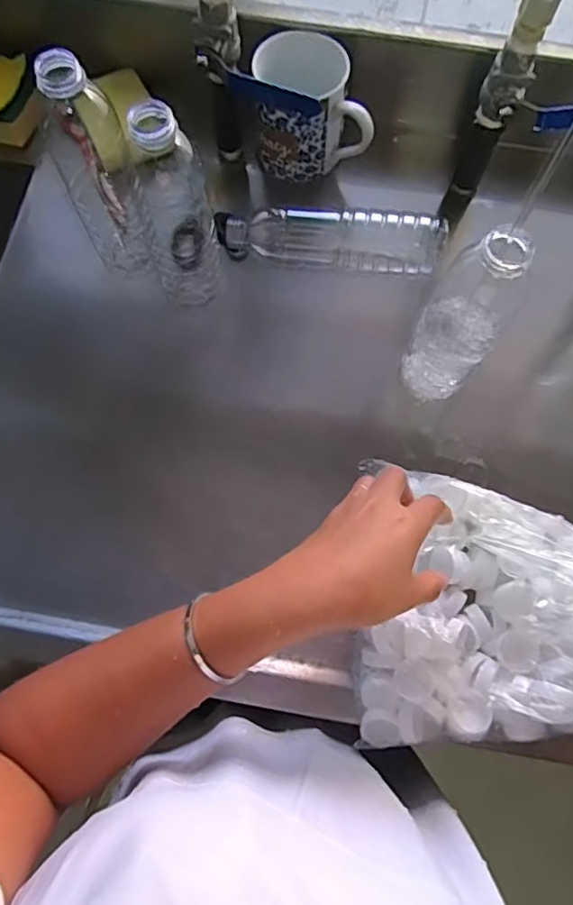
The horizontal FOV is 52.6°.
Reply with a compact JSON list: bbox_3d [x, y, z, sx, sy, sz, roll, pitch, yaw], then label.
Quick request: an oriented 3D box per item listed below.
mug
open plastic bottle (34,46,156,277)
[{"bbox_3d":[0.025,-0.336,0.574,0.112,0.101,0.089,2,73,0],"label":"mug"},{"bbox_3d":[-0.160,-0.241,0.483,0.057,0.177,0.073,-22,75,-7],"label":"open plastic bottle"}]

